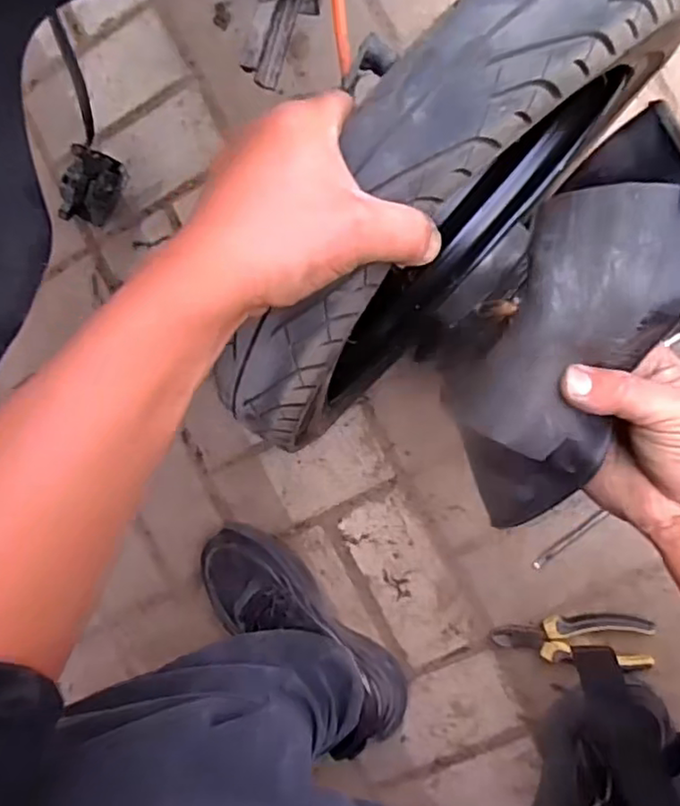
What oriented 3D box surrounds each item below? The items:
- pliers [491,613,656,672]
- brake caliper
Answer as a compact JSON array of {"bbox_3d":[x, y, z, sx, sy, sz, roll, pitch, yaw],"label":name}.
[{"bbox_3d":[0.236,0.236,0.633,0.150,0.023,0.055,0,94,9],"label":"pliers"},{"bbox_3d":[-0.265,-0.235,0.677,0.053,0.061,0.077,11,96,8],"label":"brake caliper"}]

